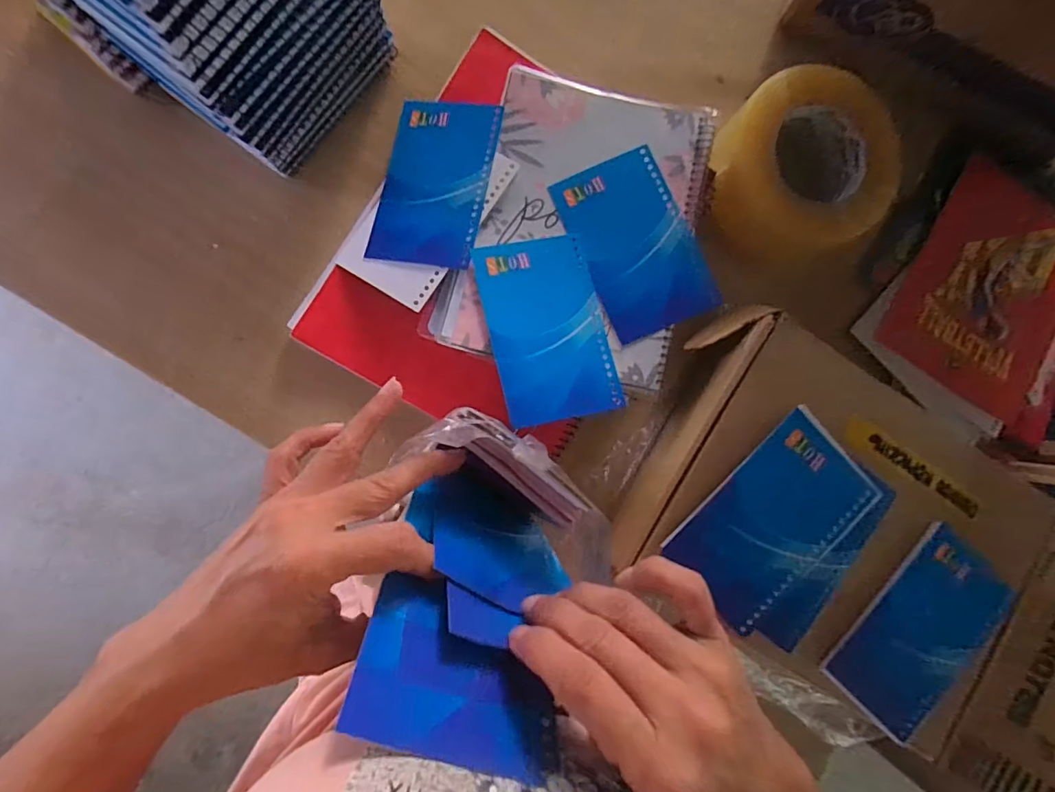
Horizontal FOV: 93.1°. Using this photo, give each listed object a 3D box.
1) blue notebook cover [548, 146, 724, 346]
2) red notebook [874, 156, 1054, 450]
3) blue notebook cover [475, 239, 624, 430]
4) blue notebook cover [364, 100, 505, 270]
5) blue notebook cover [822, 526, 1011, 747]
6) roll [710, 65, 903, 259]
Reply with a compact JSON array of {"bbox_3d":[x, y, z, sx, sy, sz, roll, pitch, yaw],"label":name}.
[{"bbox_3d":[0.078,-0.110,0.361,0.080,0.004,0.129,-24,83,-1],"label":"blue notebook cover"},{"bbox_3d":[0.423,-0.089,0.442,0.173,0.011,0.204,32,84,-4],"label":"red notebook"},{"bbox_3d":[0.015,-0.048,0.345,0.080,0.004,0.130,-11,79,-13],"label":"blue notebook cover"},{"bbox_3d":[-0.068,-0.158,0.369,0.079,0.004,0.129,9,82,11],"label":"blue notebook cover"},{"bbox_3d":[0.274,0.165,0.344,0.086,0.009,0.133,42,85,-5],"label":"blue notebook cover"},{"bbox_3d":[0.216,-0.180,0.395,0.131,0.056,0.122,0,90,-8],"label":"roll"}]

